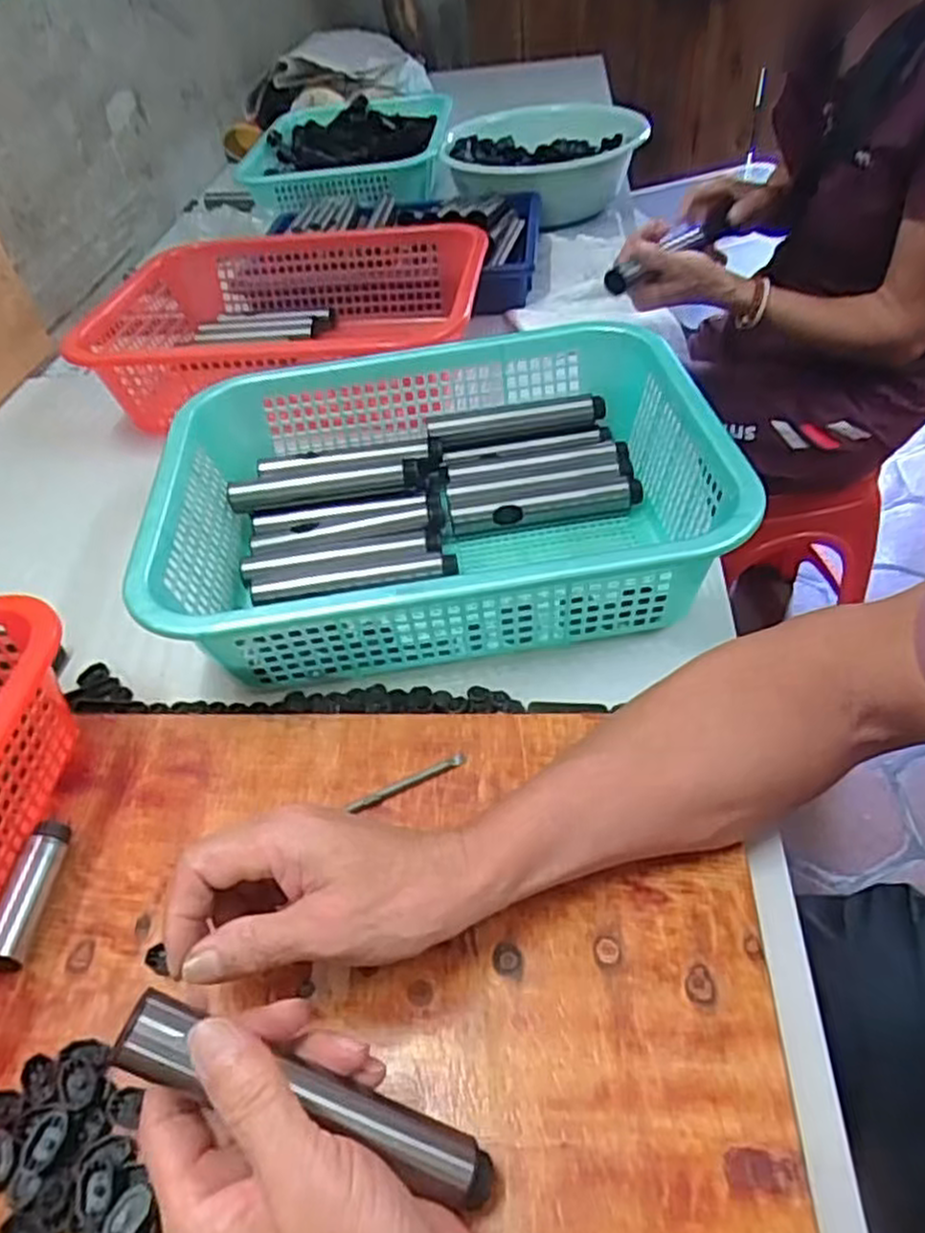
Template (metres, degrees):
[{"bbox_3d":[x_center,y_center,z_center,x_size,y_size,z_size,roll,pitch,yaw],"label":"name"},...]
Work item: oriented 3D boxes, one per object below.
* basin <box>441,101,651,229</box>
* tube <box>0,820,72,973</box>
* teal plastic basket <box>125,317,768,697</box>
[{"bbox_3d":[0.119,-0.663,1.113,0.272,0.096,0.286,-3,46,3],"label":"basin"},{"bbox_3d":[-0.231,0.146,0.403,0.022,0.026,0.075,0,46,7],"label":"tube"},{"bbox_3d":[-0.018,-0.089,0.562,0.377,0.098,0.288,-8,46,-1],"label":"teal plastic basket"}]

